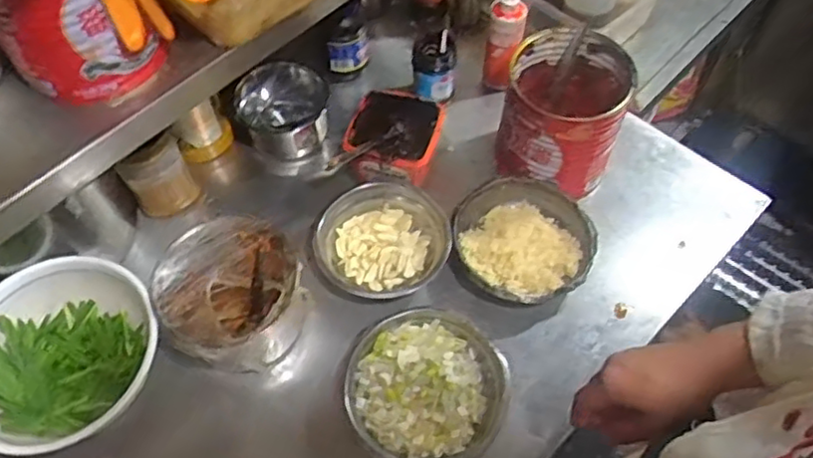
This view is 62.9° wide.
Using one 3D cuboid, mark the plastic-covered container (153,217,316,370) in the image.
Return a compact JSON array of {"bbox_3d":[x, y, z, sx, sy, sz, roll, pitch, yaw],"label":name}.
[{"bbox_3d":[-0.200,0.079,0.767,0.149,0.121,0.140,0,59,1],"label":"plastic-covered container"}]

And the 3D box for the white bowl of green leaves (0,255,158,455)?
[{"bbox_3d":[-0.373,0.138,0.716,0.204,0.073,0.197,0,59,1],"label":"white bowl of green leaves"}]

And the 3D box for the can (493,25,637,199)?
[{"bbox_3d":[0.203,-0.150,0.870,0.155,0.140,0.157,15,60,10],"label":"can"}]

